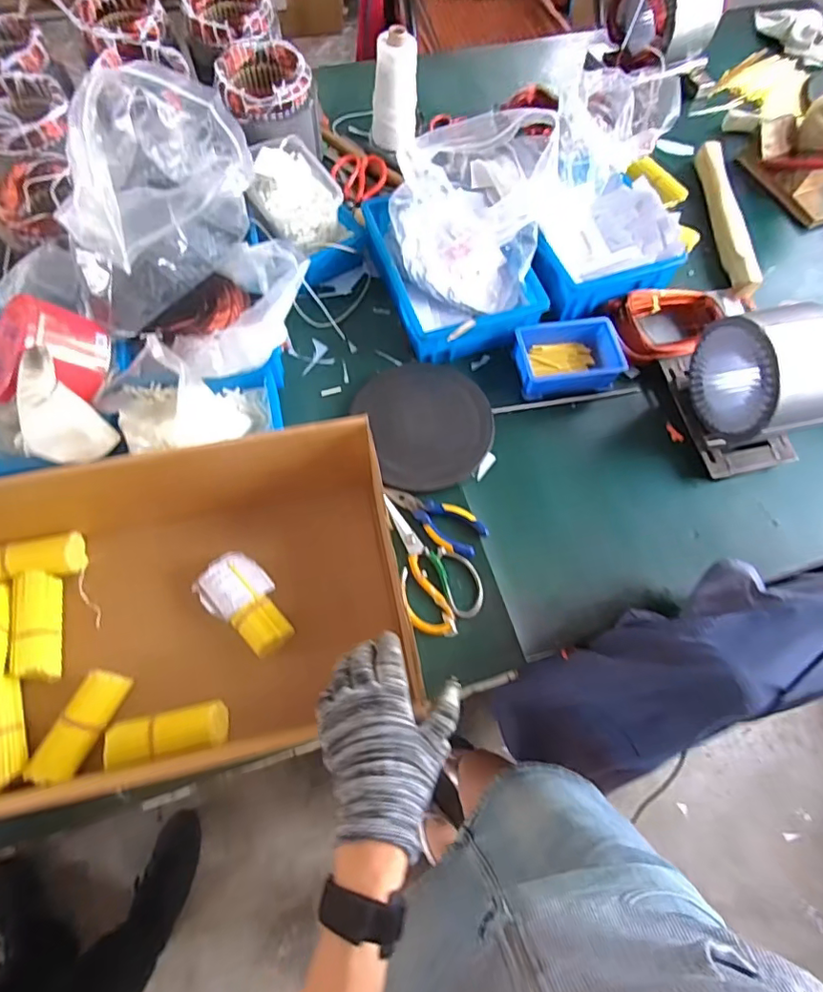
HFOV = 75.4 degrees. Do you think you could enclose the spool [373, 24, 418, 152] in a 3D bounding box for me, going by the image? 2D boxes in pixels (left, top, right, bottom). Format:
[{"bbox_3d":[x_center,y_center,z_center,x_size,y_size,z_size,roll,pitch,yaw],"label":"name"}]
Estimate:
[{"bbox_3d":[-0.028,-0.669,0.889,0.074,0.153,0.079,1,68,-2],"label":"spool"}]

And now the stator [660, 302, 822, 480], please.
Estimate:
[{"bbox_3d":[0.461,-0.148,0.713,0.128,0.204,0.177,-12,69,-7],"label":"stator"}]

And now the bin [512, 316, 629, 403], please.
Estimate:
[{"bbox_3d":[0.234,-0.206,0.793,0.156,0.055,0.105,-9,69,-6],"label":"bin"}]

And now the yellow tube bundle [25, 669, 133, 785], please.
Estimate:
[{"bbox_3d":[-0.360,0.253,0.585,0.047,0.041,0.120,22,69,6],"label":"yellow tube bundle"}]

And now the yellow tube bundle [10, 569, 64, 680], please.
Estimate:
[{"bbox_3d":[-0.436,0.152,0.622,0.042,0.040,0.122,-10,69,-7],"label":"yellow tube bundle"}]

